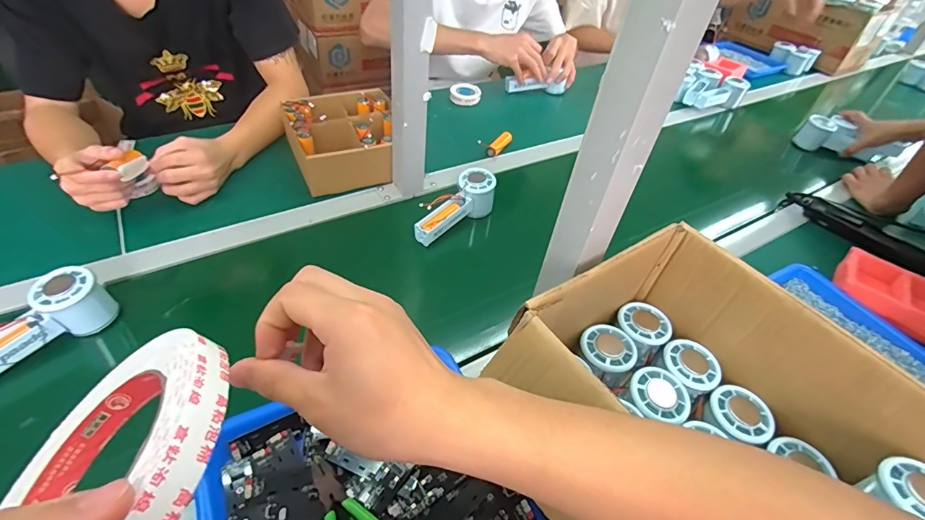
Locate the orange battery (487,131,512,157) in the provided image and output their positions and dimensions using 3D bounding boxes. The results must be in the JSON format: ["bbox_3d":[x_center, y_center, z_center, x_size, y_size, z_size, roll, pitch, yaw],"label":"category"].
[{"bbox_3d":[0.071,-0.219,0.826,0.023,0.015,0.077,25,47,16],"label":"orange battery"}]

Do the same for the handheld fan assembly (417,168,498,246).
[{"bbox_3d":[-0.012,-0.077,0.663,0.153,0.056,0.049,-40,59,-22],"label":"handheld fan assembly"}]

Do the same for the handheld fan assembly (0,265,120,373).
[{"bbox_3d":[-0.447,0.065,0.448,0.145,0.055,0.057,-32,57,-33],"label":"handheld fan assembly"}]

